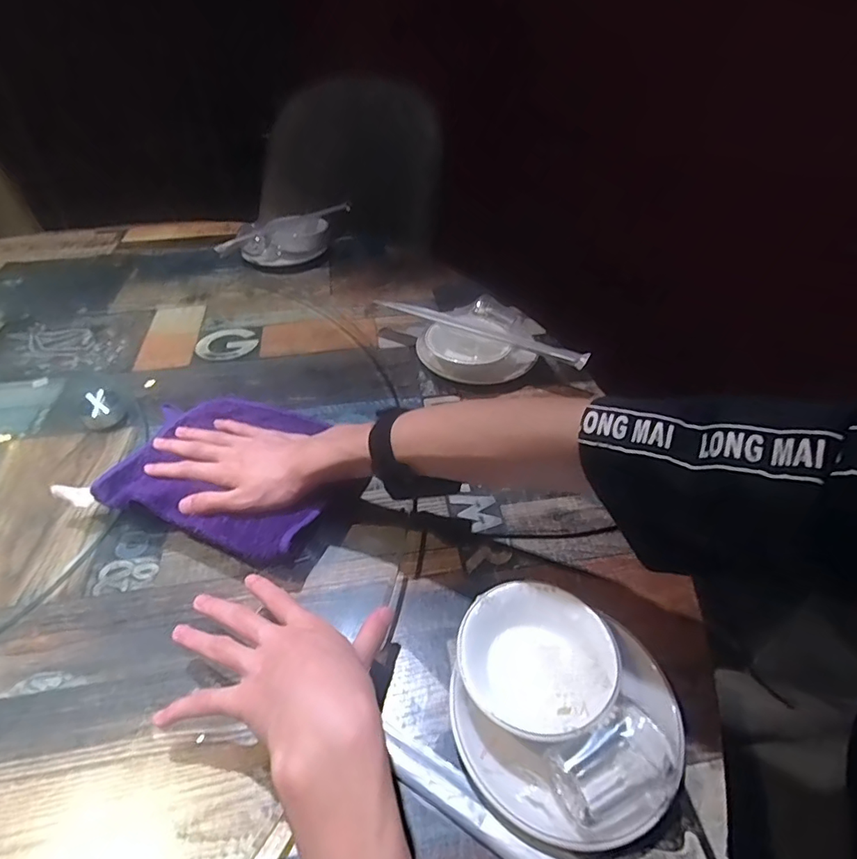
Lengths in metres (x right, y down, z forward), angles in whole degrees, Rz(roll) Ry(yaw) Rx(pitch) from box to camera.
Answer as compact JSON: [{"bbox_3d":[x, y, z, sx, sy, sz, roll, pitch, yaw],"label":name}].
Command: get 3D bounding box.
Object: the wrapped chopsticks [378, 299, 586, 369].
[{"bbox_3d":[0.066,-0.134,0.673,0.295,0.014,0.024,20,47,21],"label":"wrapped chopsticks"}]

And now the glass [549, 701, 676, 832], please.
[{"bbox_3d":[0.120,0.223,0.328,0.075,0.042,0.044,-23,48,-21],"label":"glass"}]

